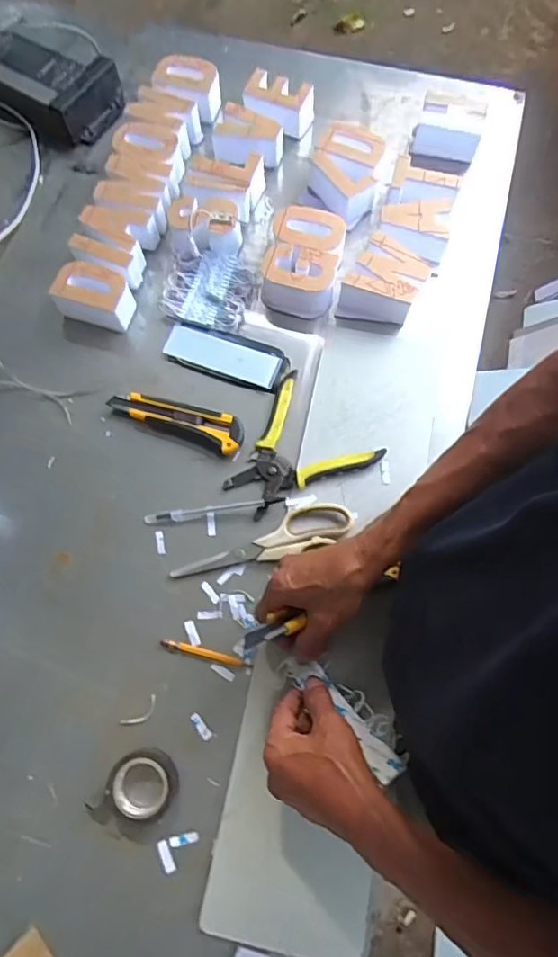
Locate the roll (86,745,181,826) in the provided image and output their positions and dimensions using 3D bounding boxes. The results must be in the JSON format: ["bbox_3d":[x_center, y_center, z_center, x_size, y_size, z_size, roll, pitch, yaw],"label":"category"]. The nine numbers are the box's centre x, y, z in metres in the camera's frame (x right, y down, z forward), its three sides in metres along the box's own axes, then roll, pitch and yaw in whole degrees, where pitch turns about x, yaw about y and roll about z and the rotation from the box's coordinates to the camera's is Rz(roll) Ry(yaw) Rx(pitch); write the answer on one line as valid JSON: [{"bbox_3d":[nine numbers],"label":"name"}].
[{"bbox_3d":[-0.129,0.286,0.488,0.062,0.015,0.071,28,75,9],"label":"roll"}]

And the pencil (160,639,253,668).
[{"bbox_3d":[-0.071,0.171,0.524,0.090,0.004,0.008,13,73,5],"label":"pencil"}]

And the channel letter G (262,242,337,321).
[{"bbox_3d":[0.022,-0.234,0.631,0.083,0.044,0.062,7,73,3],"label":"channel letter G"}]

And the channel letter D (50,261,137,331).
[{"bbox_3d":[-0.219,-0.215,0.632,0.090,0.048,0.056,13,73,5],"label":"channel letter D"}]

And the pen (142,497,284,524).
[{"bbox_3d":[-0.069,0.033,0.566,0.147,0.014,0.013,-6,72,-1],"label":"pen"}]

